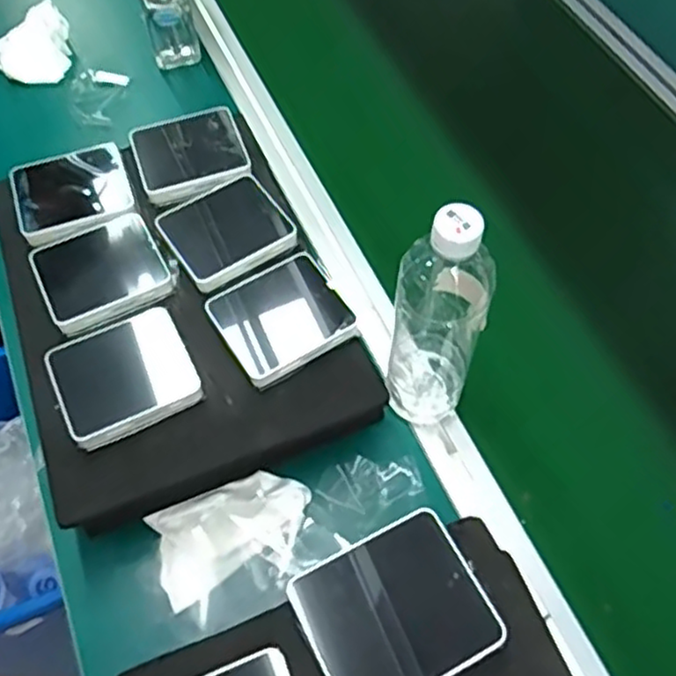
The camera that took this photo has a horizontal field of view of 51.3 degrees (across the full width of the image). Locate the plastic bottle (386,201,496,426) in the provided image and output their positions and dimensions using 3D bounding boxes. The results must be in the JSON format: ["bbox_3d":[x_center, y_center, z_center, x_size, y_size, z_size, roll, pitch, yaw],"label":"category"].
[{"bbox_3d":[0.072,-0.013,0.512,0.062,0.225,0.063,14,60,8],"label":"plastic bottle"}]

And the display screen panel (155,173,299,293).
[{"bbox_3d":[-0.095,-0.092,0.606,0.097,0.020,0.093,-29,63,-16],"label":"display screen panel"}]

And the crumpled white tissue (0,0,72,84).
[{"bbox_3d":[-0.351,-0.336,0.820,0.098,0.048,0.062,-35,65,-19],"label":"crumpled white tissue"}]

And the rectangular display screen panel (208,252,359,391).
[{"bbox_3d":[-0.045,-0.017,0.561,0.093,0.022,0.092,-29,64,-16],"label":"rectangular display screen panel"}]

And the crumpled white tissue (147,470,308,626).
[{"bbox_3d":[-0.078,0.149,0.536,0.119,0.010,0.079,-22,62,-13],"label":"crumpled white tissue"}]

